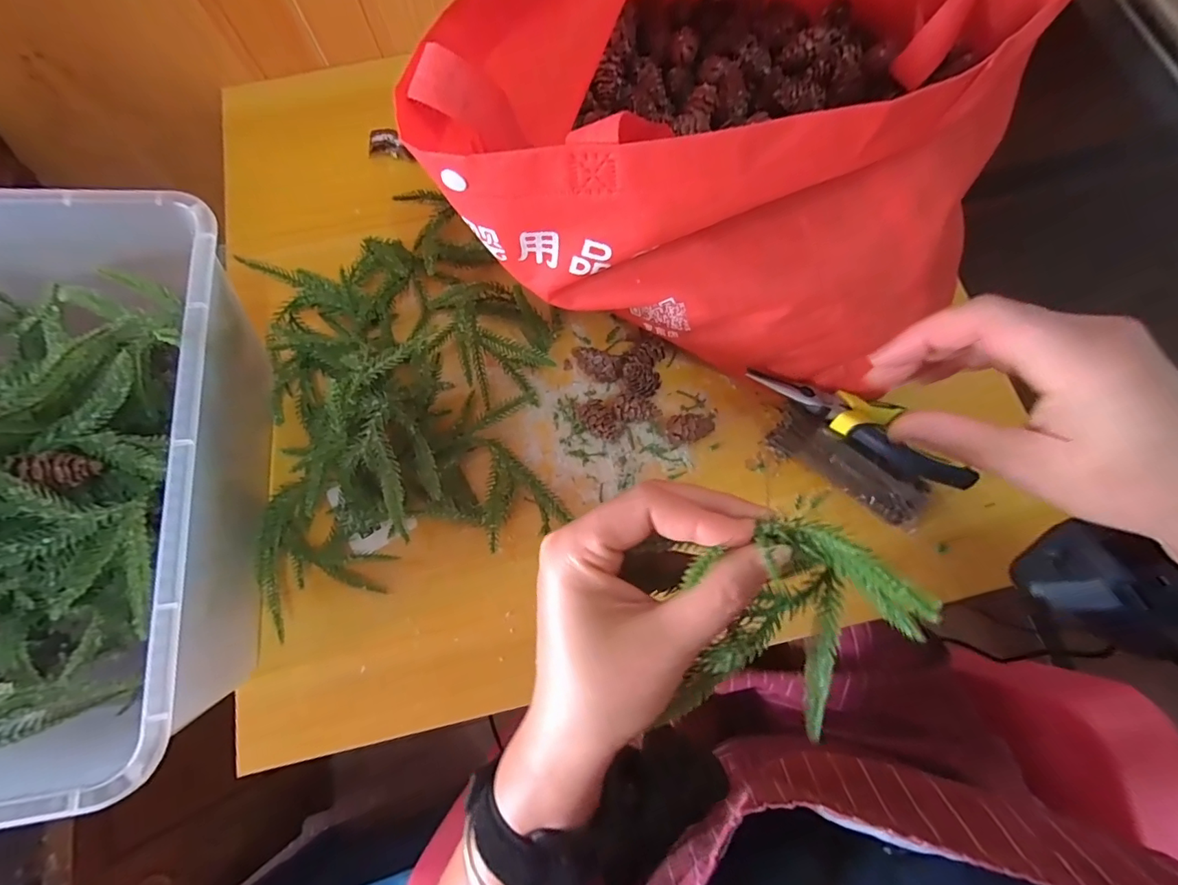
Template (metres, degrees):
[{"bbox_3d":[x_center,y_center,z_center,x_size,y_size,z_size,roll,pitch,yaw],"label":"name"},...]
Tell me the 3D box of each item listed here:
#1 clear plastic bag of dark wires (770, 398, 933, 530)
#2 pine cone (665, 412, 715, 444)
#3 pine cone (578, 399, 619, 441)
[{"bbox_3d":[0.182,0.017,0.354,0.112,0.028,0.030,38,78,11],"label":"clear plastic bag of dark wires"},{"bbox_3d":[0.074,-0.009,0.366,0.036,0.021,0.021,-7,74,-1],"label":"pine cone"},{"bbox_3d":[0.007,-0.016,0.369,0.023,0.018,0.034,-27,75,-6],"label":"pine cone"}]

